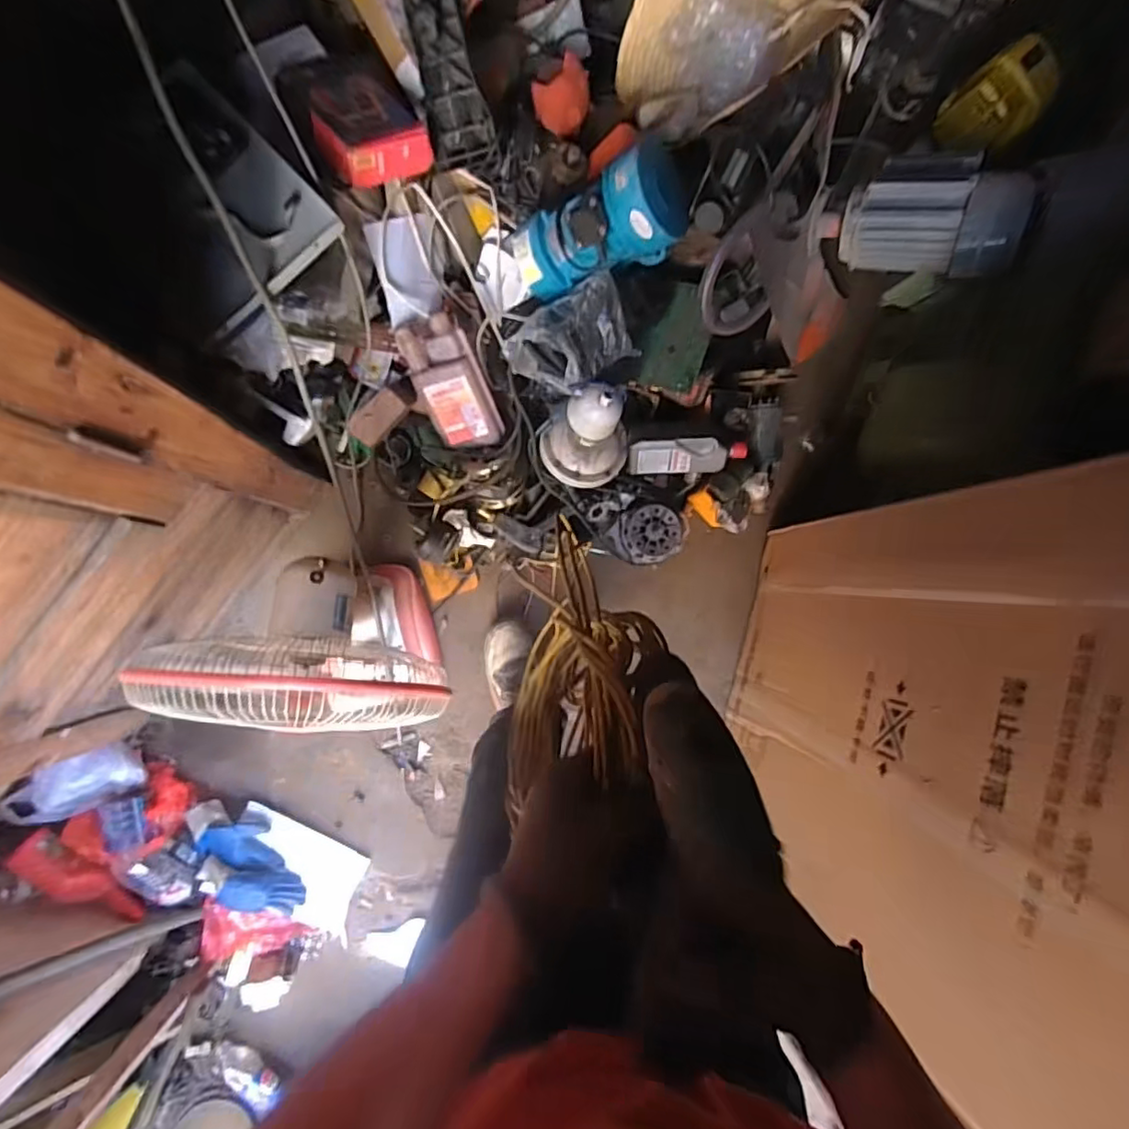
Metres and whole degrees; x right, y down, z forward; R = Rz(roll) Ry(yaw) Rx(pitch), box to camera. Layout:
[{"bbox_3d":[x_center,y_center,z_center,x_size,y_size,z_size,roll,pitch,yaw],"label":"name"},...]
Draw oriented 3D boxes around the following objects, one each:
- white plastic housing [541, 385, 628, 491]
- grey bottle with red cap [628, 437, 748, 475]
[{"bbox_3d":[0.049,-0.234,1.098,0.165,0.201,0.150,27,85,-6],"label":"white plastic housing"},{"bbox_3d":[0.244,-0.212,1.169,0.224,0.072,0.058,0,88,-8],"label":"grey bottle with red cap"}]

